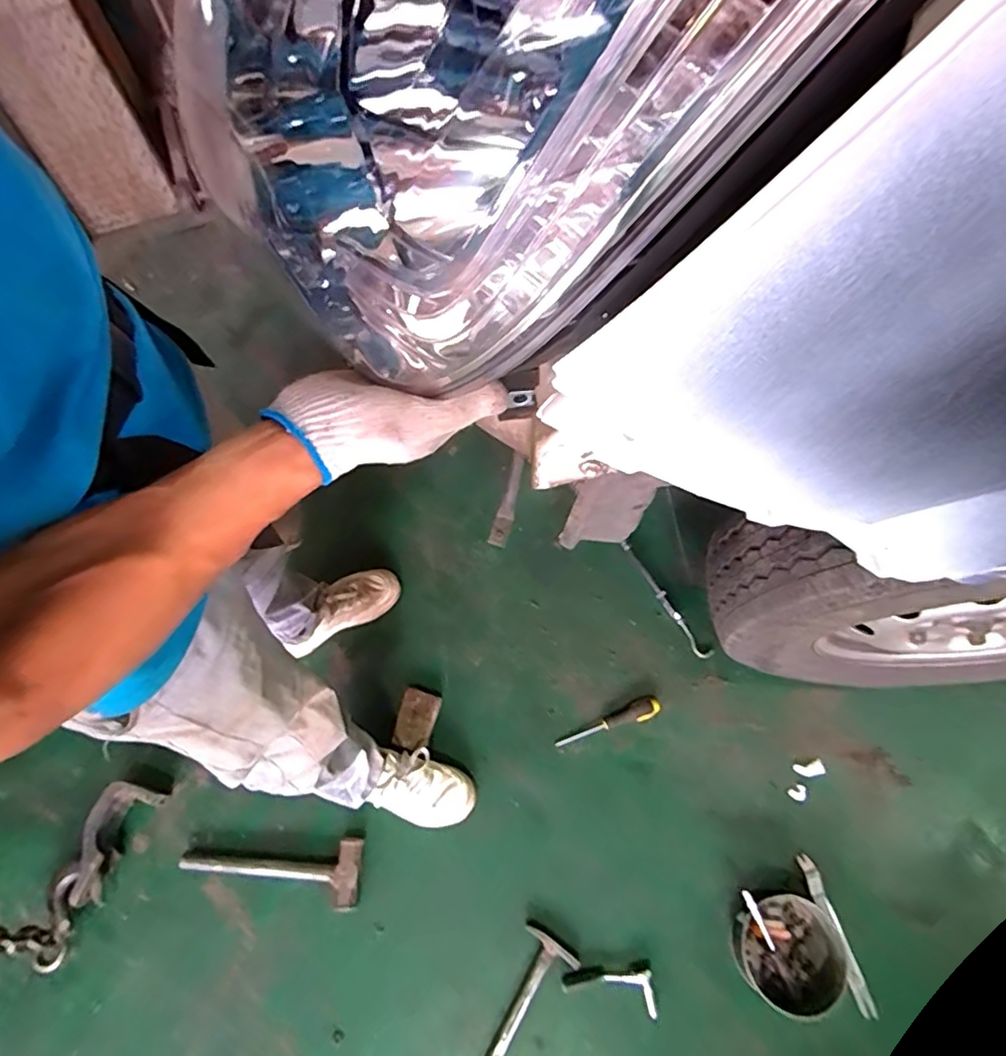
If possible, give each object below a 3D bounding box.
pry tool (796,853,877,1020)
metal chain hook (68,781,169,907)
[{"bbox_3d":[0.537,0.652,0.968,0.028,0.014,0.221,-13,66,-4],"label":"pry tool"},{"bbox_3d":[-0.694,0.549,1.062,0.092,0.075,0.194,22,68,12],"label":"metal chain hook"}]

